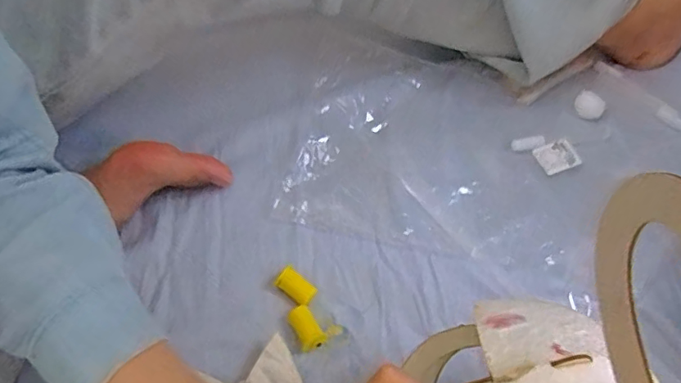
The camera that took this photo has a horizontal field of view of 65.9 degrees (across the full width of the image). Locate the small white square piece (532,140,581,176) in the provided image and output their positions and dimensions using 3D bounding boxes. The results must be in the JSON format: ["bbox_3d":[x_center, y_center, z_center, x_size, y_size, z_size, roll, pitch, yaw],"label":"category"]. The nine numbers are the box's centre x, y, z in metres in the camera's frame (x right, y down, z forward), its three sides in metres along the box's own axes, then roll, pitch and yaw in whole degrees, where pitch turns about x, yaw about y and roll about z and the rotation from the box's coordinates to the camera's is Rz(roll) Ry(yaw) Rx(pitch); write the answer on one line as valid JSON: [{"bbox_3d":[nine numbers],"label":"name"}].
[{"bbox_3d":[0.204,-0.031,0.496,0.036,0.010,0.029,-16,59,-11],"label":"small white square piece"}]

